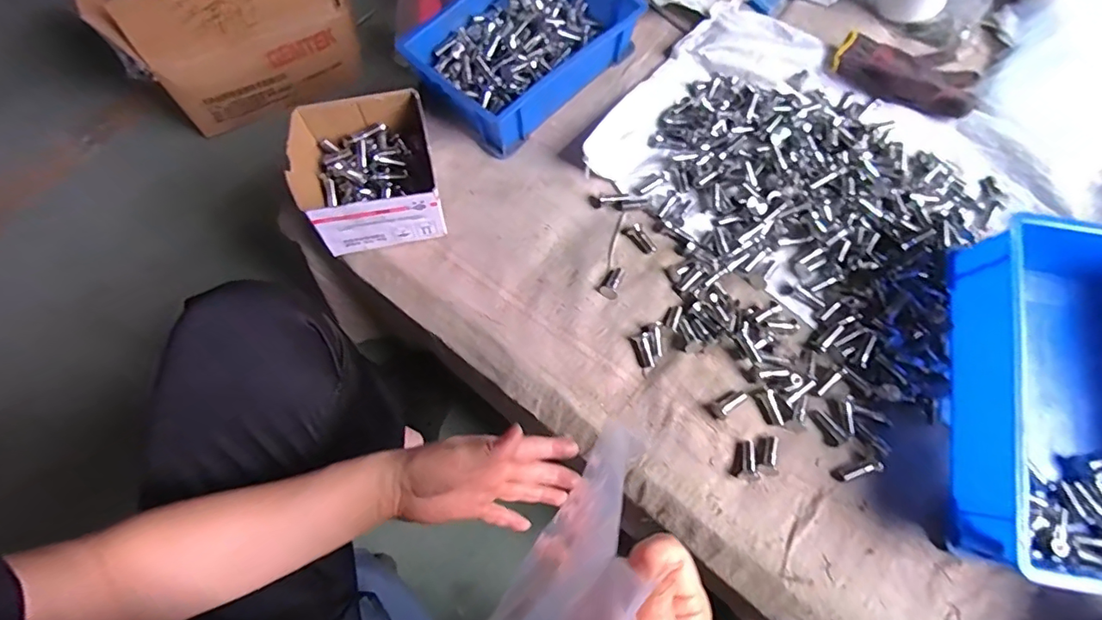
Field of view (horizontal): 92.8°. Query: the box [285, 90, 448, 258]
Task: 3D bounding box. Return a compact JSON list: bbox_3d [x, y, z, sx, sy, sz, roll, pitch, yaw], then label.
[{"bbox_3d":[-0.199,-0.146,0.579,0.139,0.090,0.143,-13,67,-6],"label":"box"}]

